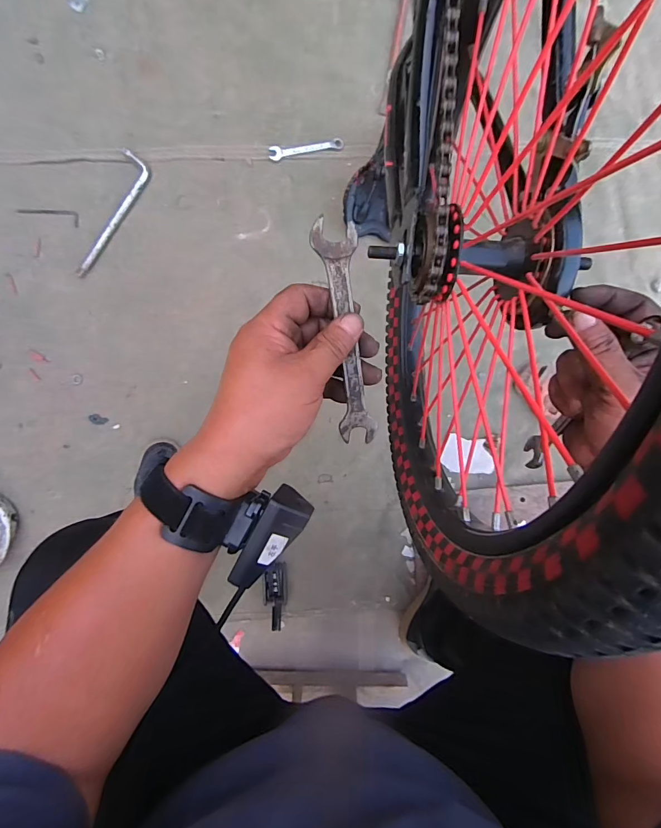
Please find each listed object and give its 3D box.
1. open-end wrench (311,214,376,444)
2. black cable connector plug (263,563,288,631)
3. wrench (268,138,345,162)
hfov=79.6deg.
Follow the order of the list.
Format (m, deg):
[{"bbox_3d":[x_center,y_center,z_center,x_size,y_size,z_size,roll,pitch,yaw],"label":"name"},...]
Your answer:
[{"bbox_3d":[0.011,-0.051,0.280,0.030,0.004,0.155,-9,111,-4],"label":"open-end wrench"},{"bbox_3d":[-0.104,0.348,0.760,0.043,0.027,0.134,4,90,-2],"label":"black cable connector plug"},{"bbox_3d":[-0.045,-0.511,0.768,0.145,0.012,0.026,-12,95,-3],"label":"wrench"}]

